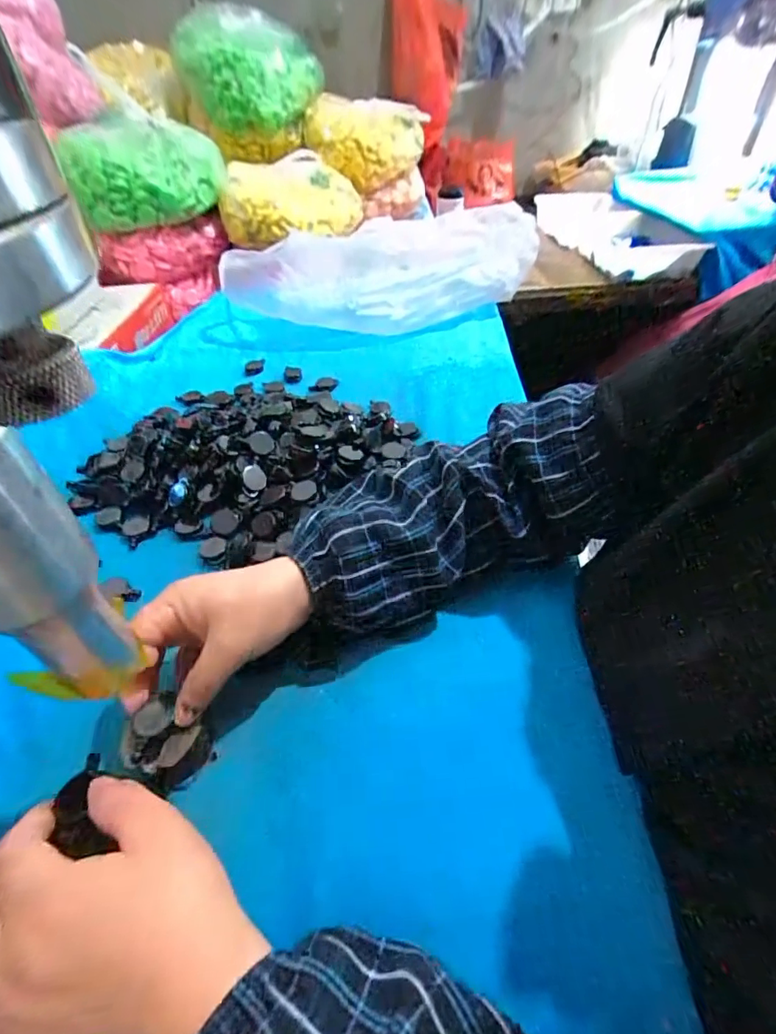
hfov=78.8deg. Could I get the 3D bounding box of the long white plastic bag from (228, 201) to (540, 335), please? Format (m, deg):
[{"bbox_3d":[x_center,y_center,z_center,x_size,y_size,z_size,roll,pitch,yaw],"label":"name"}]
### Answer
[{"bbox_3d":[-0.013,-0.358,0.701,0.451,0.126,0.154,-12,44,-8],"label":"long white plastic bag"}]

